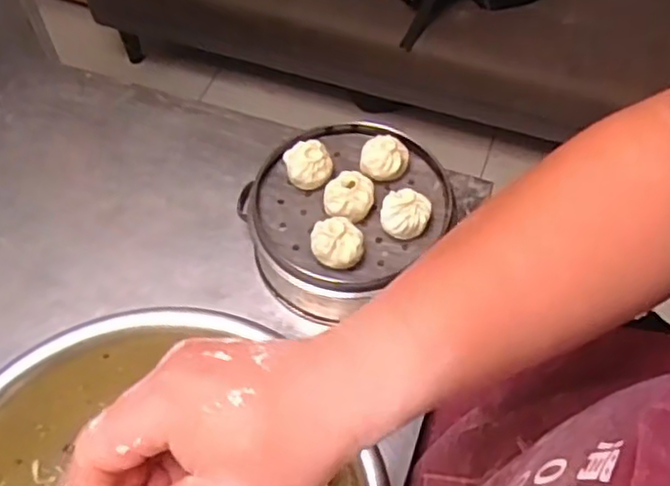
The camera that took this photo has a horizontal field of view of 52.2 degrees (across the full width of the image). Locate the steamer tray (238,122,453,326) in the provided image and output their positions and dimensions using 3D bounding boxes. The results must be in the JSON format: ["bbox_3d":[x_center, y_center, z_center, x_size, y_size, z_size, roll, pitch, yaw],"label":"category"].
[{"bbox_3d":[0.010,-0.028,0.666,0.194,0.104,0.190,34,63,21],"label":"steamer tray"}]

